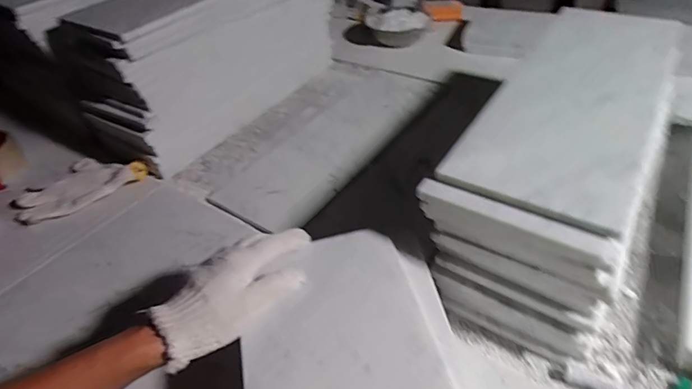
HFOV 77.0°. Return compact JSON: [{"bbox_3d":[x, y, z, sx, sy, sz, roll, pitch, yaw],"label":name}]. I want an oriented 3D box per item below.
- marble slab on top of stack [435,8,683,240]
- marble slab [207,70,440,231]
[{"bbox_3d":[0.269,-0.125,0.489,0.152,0.018,0.448,21,47,28],"label":"marble slab on top of stack"},{"bbox_3d":[-0.010,-0.100,0.731,0.159,0.020,0.458,23,48,29],"label":"marble slab"}]

